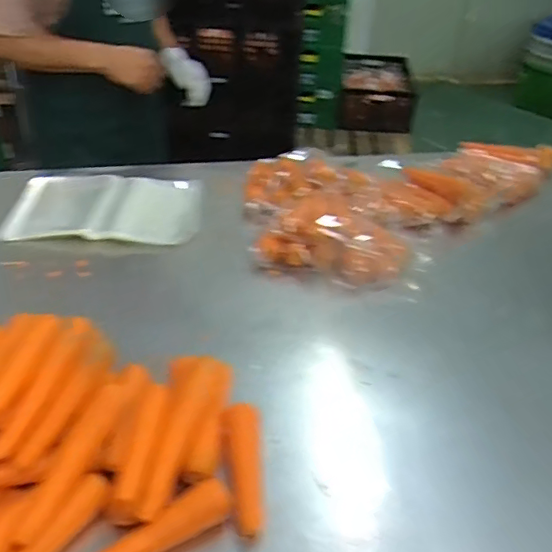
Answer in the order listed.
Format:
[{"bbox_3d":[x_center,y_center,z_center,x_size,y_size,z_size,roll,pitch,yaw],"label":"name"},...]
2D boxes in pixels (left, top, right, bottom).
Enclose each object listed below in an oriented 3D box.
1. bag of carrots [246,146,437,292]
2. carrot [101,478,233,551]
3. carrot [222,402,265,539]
[{"bbox_3d":[0.090,-0.114,1.033,0.286,0.103,0.353,-5,39,-9],"label":"bag of carrots"},{"bbox_3d":[-0.120,0.265,0.586,0.157,0.032,0.036,-20,44,-26],"label":"carrot"},{"bbox_3d":[-0.036,0.215,0.652,0.045,0.032,0.157,-2,52,-6],"label":"carrot"}]

